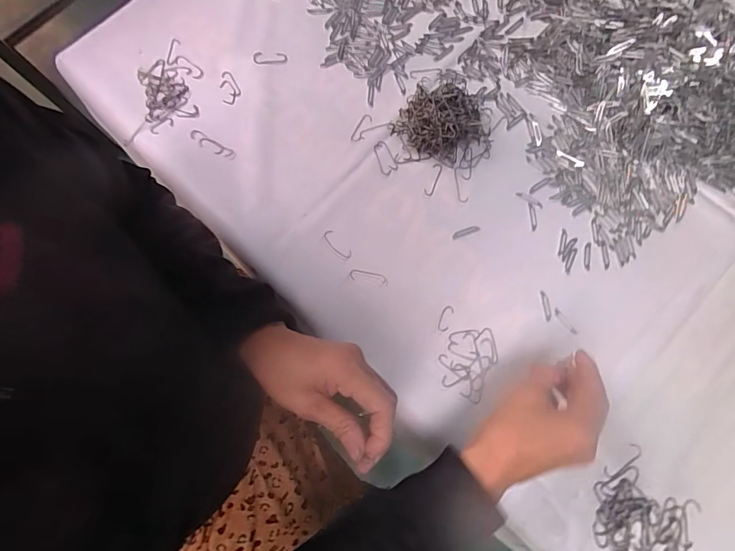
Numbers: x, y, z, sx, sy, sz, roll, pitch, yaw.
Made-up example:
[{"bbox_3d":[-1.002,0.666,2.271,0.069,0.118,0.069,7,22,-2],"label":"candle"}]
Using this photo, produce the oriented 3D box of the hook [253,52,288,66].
[{"bbox_3d":[-0.125,-0.278,0.550,0.044,0.005,0.016,-1,76,1],"label":"hook"}]

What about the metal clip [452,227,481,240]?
[{"bbox_3d":[0.113,-0.050,0.492,0.034,0.004,0.009,-20,77,-4],"label":"metal clip"}]

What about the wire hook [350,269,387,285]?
[{"bbox_3d":[0.002,0.001,0.481,0.043,0.004,0.012,9,76,3],"label":"wire hook"}]

